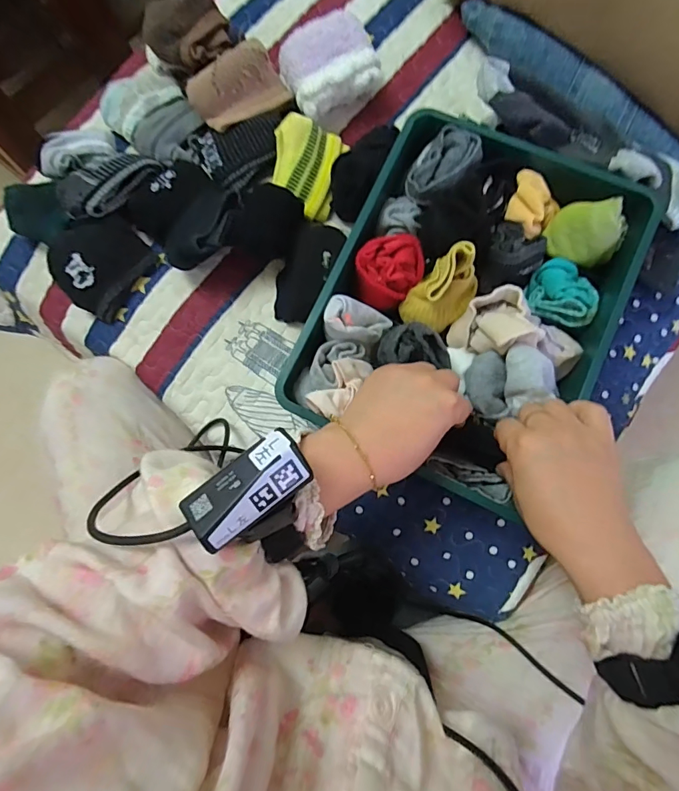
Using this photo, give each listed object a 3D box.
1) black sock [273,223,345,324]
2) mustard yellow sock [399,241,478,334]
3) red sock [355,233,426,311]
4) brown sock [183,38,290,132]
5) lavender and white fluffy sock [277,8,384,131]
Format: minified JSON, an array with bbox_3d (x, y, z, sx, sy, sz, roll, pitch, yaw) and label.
[{"bbox_3d":[-0.030,-0.120,0.438,0.059,0.055,0.097,30,79,8],"label":"black sock"},{"bbox_3d":[0.088,-0.092,0.375,0.050,0.071,0.052,29,79,8],"label":"mustard yellow sock"},{"bbox_3d":[0.046,-0.109,0.395,0.058,0.044,0.046,-17,77,-3],"label":"red sock"},{"bbox_3d":[-0.105,-0.319,0.458,0.096,0.036,0.062,-37,78,-8],"label":"brown sock"},{"bbox_3d":[-0.010,-0.343,0.475,0.103,0.067,0.088,-43,79,-9],"label":"lavender and white fluffy sock"}]

